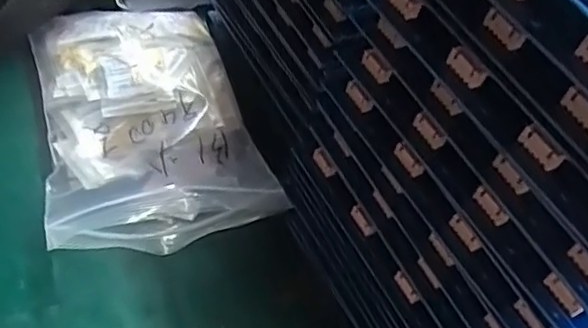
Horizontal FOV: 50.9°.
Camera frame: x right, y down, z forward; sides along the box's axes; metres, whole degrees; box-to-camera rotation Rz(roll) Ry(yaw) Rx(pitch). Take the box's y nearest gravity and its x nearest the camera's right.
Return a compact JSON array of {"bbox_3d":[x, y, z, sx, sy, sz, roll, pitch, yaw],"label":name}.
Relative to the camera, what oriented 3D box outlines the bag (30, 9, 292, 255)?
[{"bbox_3d":[-0.104,-0.034,0.421,0.140,0.046,0.205,-13,55,-21],"label":"bag"}]

